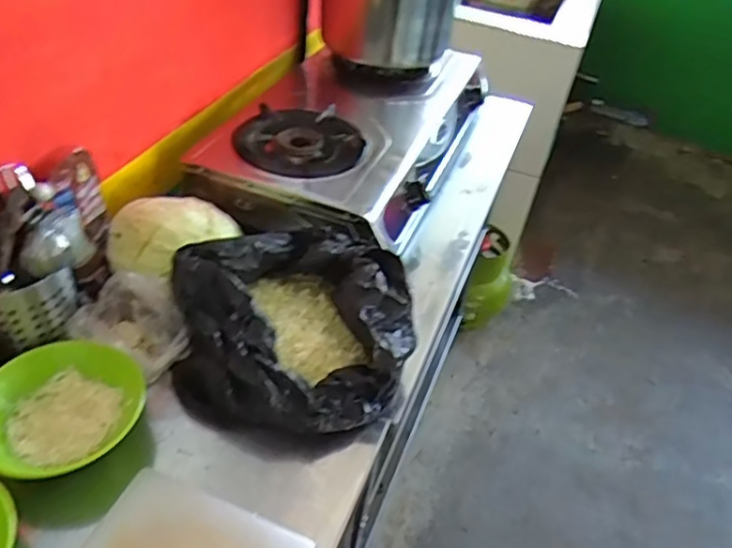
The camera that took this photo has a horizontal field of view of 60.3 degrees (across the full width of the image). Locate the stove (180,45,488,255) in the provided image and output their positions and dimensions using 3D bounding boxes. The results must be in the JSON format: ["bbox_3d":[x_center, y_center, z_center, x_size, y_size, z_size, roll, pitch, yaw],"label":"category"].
[{"bbox_3d":[-0.010,-0.284,1.166,0.354,0.098,0.643,18,41,12],"label":"stove"}]

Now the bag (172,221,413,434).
[{"bbox_3d":[-0.091,0.055,0.792,0.276,0.123,0.272,-2,41,-11],"label":"bag"}]

